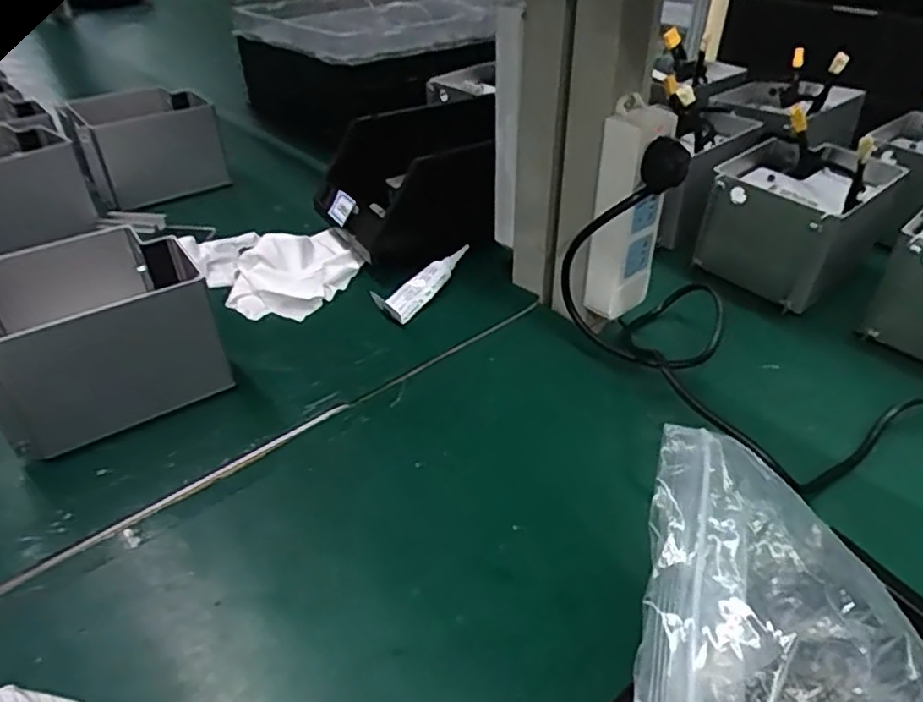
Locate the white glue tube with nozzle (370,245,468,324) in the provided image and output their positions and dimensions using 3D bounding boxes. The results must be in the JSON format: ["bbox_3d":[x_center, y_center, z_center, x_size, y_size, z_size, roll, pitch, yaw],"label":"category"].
[{"bbox_3d":[-0.034,-0.069,0.651,0.032,0.023,0.125,24,44,28],"label":"white glue tube with nozzle"}]

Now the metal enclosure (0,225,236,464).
[{"bbox_3d":[-0.288,-0.014,0.512,0.152,0.107,0.127,-24,44,-27],"label":"metal enclosure"}]

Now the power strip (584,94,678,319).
[{"bbox_3d":[0.136,-0.110,0.537,0.063,0.167,0.043,-24,44,-27],"label":"power strip"}]

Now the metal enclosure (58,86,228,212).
[{"bbox_3d":[-0.394,-0.260,0.819,0.162,0.100,0.139,-21,43,-25],"label":"metal enclosure"}]

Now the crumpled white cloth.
[{"bbox_3d":[-0.186,-0.100,0.683,0.148,0.033,0.172,-24,44,-28],"label":"crumpled white cloth"}]

